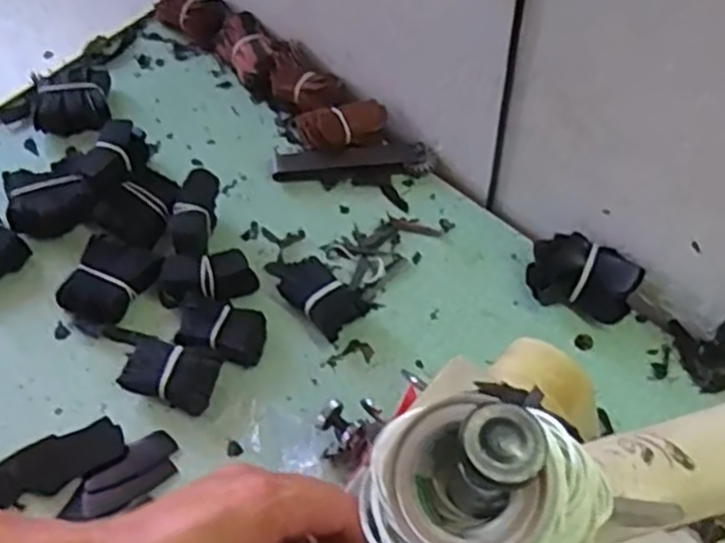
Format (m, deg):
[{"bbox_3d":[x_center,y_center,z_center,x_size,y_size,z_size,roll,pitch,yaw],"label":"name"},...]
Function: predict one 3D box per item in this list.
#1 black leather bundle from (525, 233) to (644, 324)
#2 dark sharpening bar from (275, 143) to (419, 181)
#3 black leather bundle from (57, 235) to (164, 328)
[{"bbox_3d":[0.182,0.005,0.624,0.084,0.053,0.061,16,58,9],"label":"black leather bundle"},{"bbox_3d":[-0.015,-0.103,0.704,0.131,0.023,0.020,-5,57,-4],"label":"dark sharpening bar"},{"bbox_3d":[-0.209,0.010,0.620,0.059,0.034,0.072,29,61,17],"label":"black leather bundle"}]

